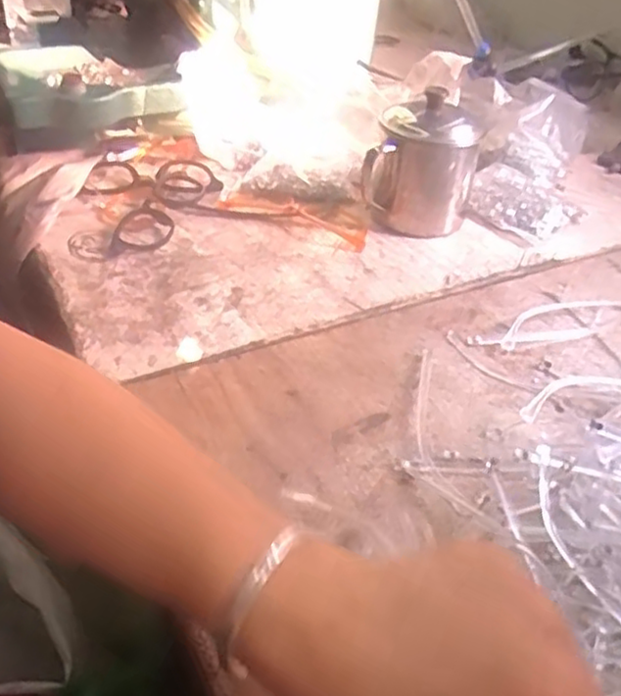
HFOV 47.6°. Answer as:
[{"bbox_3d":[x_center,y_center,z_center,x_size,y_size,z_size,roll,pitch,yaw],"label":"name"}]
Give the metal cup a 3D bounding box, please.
[{"bbox_3d":[0.109,-0.183,0.689,0.097,0.126,0.097,13,38,11],"label":"metal cup"}]

